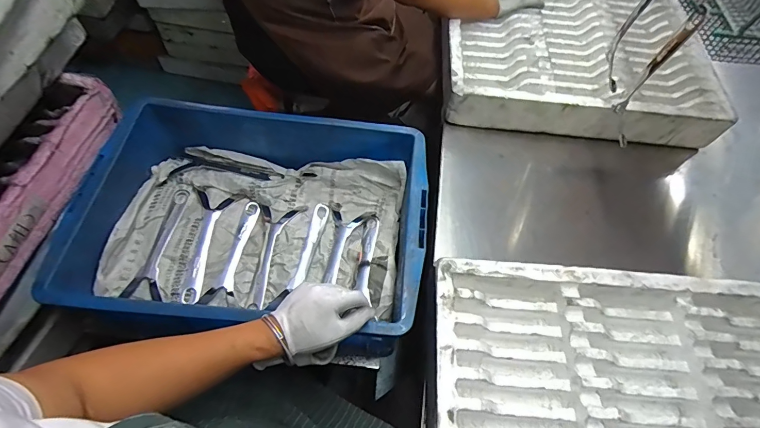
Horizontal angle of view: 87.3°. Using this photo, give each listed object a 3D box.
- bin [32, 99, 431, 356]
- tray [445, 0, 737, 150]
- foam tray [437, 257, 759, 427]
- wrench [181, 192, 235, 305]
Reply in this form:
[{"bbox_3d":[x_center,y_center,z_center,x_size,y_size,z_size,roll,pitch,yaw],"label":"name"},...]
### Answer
[{"bbox_3d":[-0.190,0.012,0.648,0.513,0.140,0.356,5,60,0],"label":"bin"},{"bbox_3d":[0.414,-0.416,0.925,0.536,0.101,0.561,4,60,0],"label":"tray"},{"bbox_3d":[0.321,0.341,0.474,0.517,0.101,0.540,5,60,0],"label":"foam tray"},{"bbox_3d":[-0.290,0.049,0.666,0.054,0.016,0.195,0,60,-3],"label":"wrench"}]

